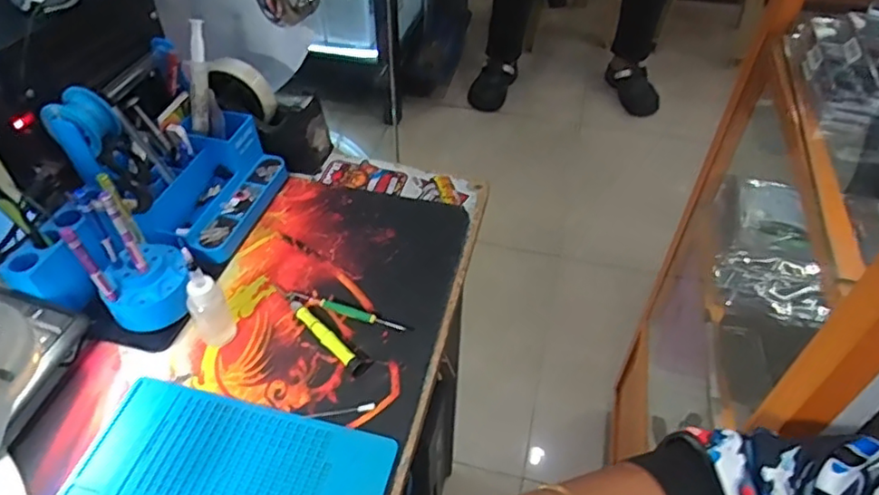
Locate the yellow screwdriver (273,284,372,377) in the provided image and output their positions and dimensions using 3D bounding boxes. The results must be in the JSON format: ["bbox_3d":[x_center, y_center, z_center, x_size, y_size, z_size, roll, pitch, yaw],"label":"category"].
[{"bbox_3d":[-0.109,0.069,0.555,0.130,0.012,0.020,36,56,29],"label":"yellow screwdriver"}]

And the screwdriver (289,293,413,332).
[{"bbox_3d":[-0.082,0.058,0.567,0.119,0.007,0.011,17,48,14],"label":"screwdriver"}]

